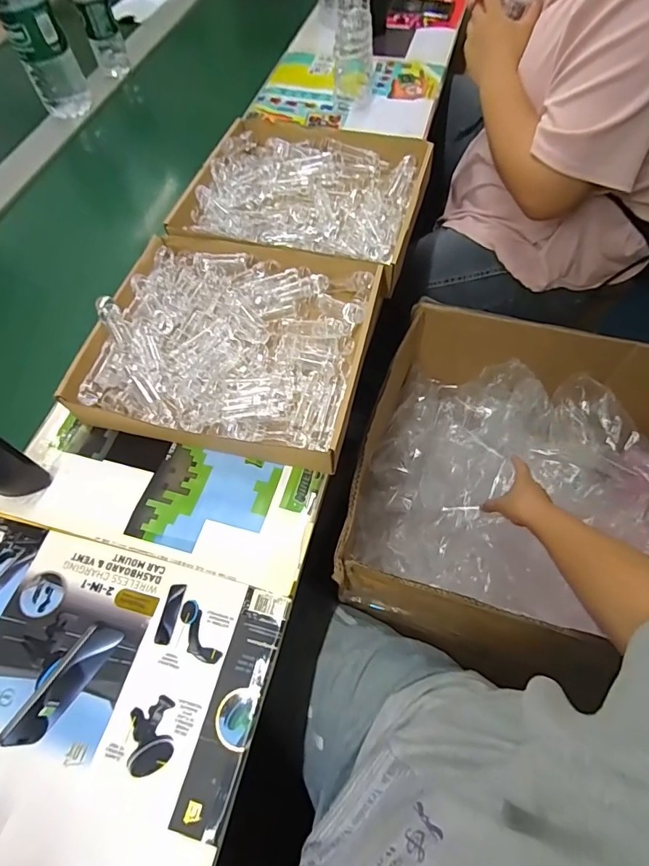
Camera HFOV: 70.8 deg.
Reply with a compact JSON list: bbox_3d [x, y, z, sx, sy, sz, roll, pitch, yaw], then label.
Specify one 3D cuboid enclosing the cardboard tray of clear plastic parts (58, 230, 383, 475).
[{"bbox_3d":[-0.103,-0.109,0.536,0.301,0.062,0.276,12,62,10],"label":"cardboard tray of clear plastic parts"}]

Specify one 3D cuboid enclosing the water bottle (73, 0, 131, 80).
[{"bbox_3d":[-0.428,-0.789,0.846,0.059,0.227,0.054,-22,61,-9],"label":"water bottle"}]

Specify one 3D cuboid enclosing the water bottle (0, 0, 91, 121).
[{"bbox_3d":[-0.499,-0.704,0.752,0.088,0.308,0.088,-26,62,-11],"label":"water bottle"}]

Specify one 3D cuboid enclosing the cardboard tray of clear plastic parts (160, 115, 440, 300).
[{"bbox_3d":[-0.019,-0.358,0.665,0.313,0.047,0.314,13,62,11],"label":"cardboard tray of clear plastic parts"}]

